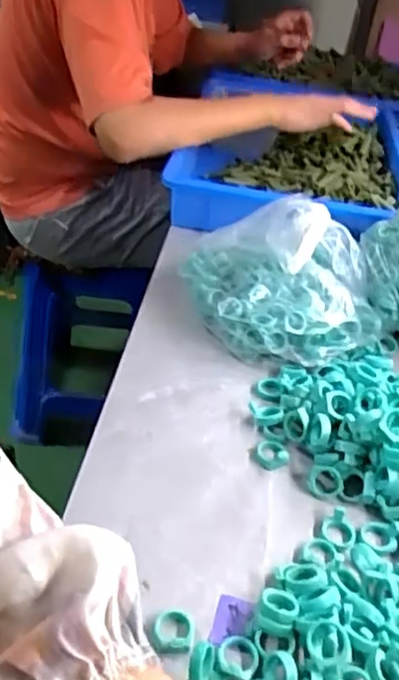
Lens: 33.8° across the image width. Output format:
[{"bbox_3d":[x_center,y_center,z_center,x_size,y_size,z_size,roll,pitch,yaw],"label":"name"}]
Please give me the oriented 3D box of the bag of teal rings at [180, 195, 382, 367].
[{"bbox_3d":[0.096,-0.076,0.729,0.215,0.120,0.181,5,34,-5],"label":"bag of teal rings"}]

